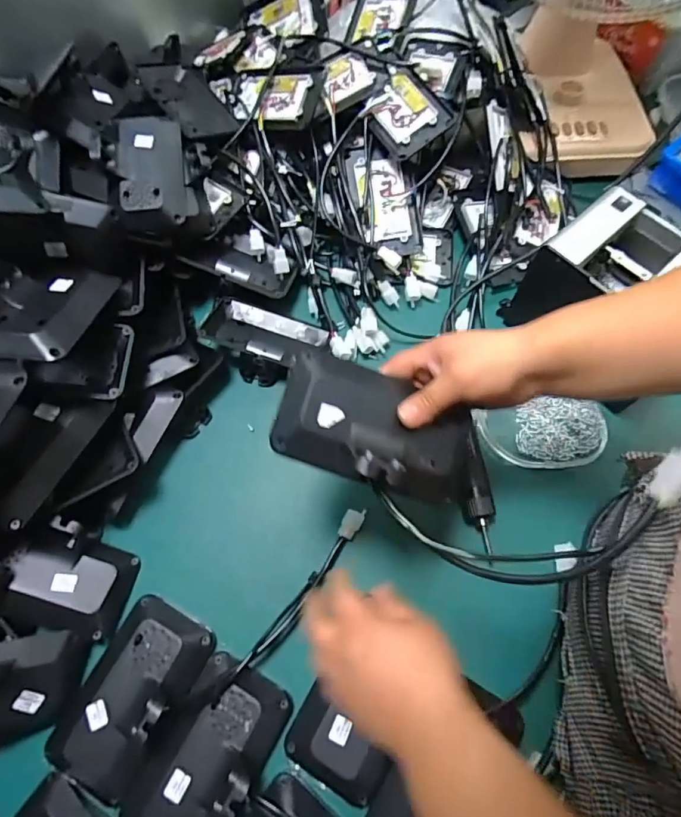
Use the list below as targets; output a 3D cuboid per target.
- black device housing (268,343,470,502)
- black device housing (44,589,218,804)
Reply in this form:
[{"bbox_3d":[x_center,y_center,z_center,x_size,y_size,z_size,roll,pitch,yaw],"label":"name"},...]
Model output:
[{"bbox_3d":[0.030,0.014,0.374,0.156,0.041,0.099,16,67,-7],"label":"black device housing"},{"bbox_3d":[-0.199,0.264,0.436,0.093,0.035,0.161,27,71,12],"label":"black device housing"}]

